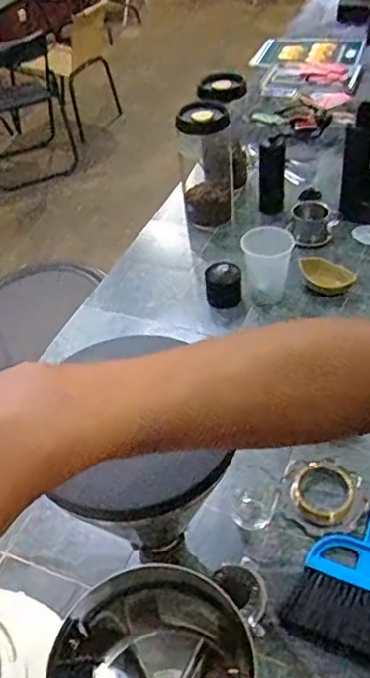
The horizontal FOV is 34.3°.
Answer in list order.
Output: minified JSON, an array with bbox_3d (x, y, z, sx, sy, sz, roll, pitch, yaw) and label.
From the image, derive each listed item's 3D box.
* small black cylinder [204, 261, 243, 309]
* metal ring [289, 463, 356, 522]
[{"bbox_3d":[0.066,-0.095,1.037,0.060,0.059,0.062,-3,44,3],"label":"small black cylinder"},{"bbox_3d":[0.177,0.192,0.762,0.075,0.010,0.081,-3,44,3],"label":"metal ring"}]

